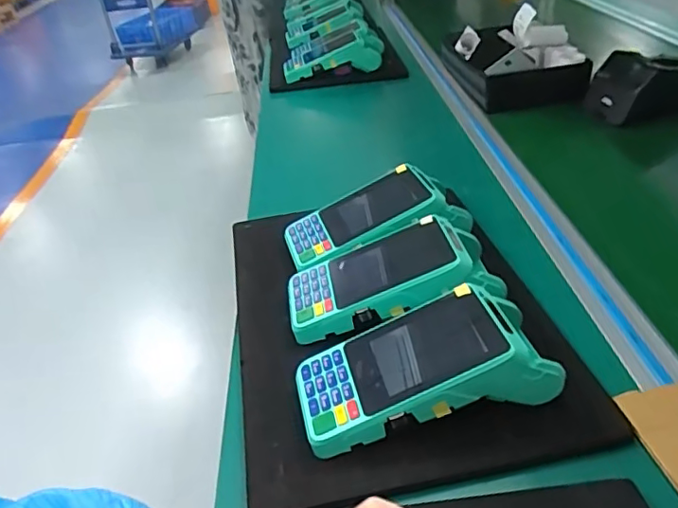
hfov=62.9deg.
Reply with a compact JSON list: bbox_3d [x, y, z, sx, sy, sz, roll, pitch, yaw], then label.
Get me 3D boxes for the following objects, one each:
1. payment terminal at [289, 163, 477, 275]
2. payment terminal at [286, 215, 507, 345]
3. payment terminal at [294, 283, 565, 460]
[{"bbox_3d":[0.032,-0.027,0.544,0.171,0.046,0.098,-25,35,3],"label":"payment terminal"},{"bbox_3d":[0.043,0.022,0.462,0.170,0.060,0.085,-8,35,-4],"label":"payment terminal"},{"bbox_3d":[0.057,0.077,0.384,0.169,0.062,0.075,-11,35,-8],"label":"payment terminal"}]

